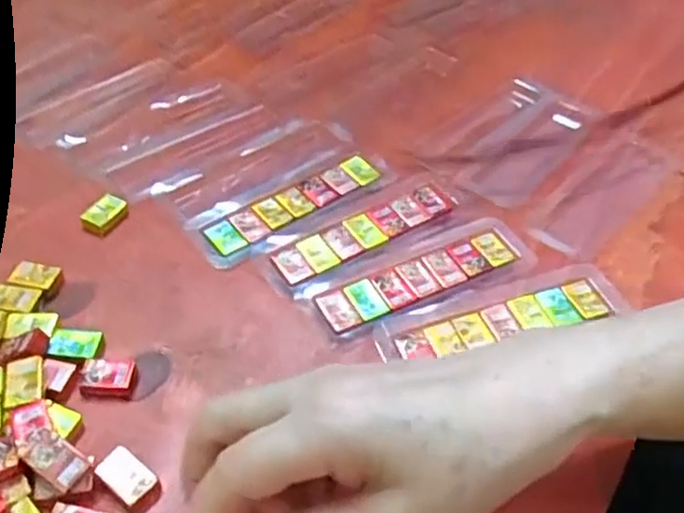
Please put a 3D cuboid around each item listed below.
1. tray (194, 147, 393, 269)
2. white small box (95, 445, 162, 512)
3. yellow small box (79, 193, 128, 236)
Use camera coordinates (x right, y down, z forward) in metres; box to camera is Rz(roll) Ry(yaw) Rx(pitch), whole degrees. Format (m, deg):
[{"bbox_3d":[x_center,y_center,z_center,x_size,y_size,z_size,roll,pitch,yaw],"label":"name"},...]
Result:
[{"bbox_3d":[-0.031,-0.038,0.416,0.131,0.013,0.045,-30,55,-27],"label":"tray"},{"bbox_3d":[-0.095,0.099,0.296,0.028,0.010,0.017,32,53,24],"label":"white small box"},{"bbox_3d":[-0.148,-0.027,0.412,0.019,0.008,0.026,23,50,18],"label":"yellow small box"}]

